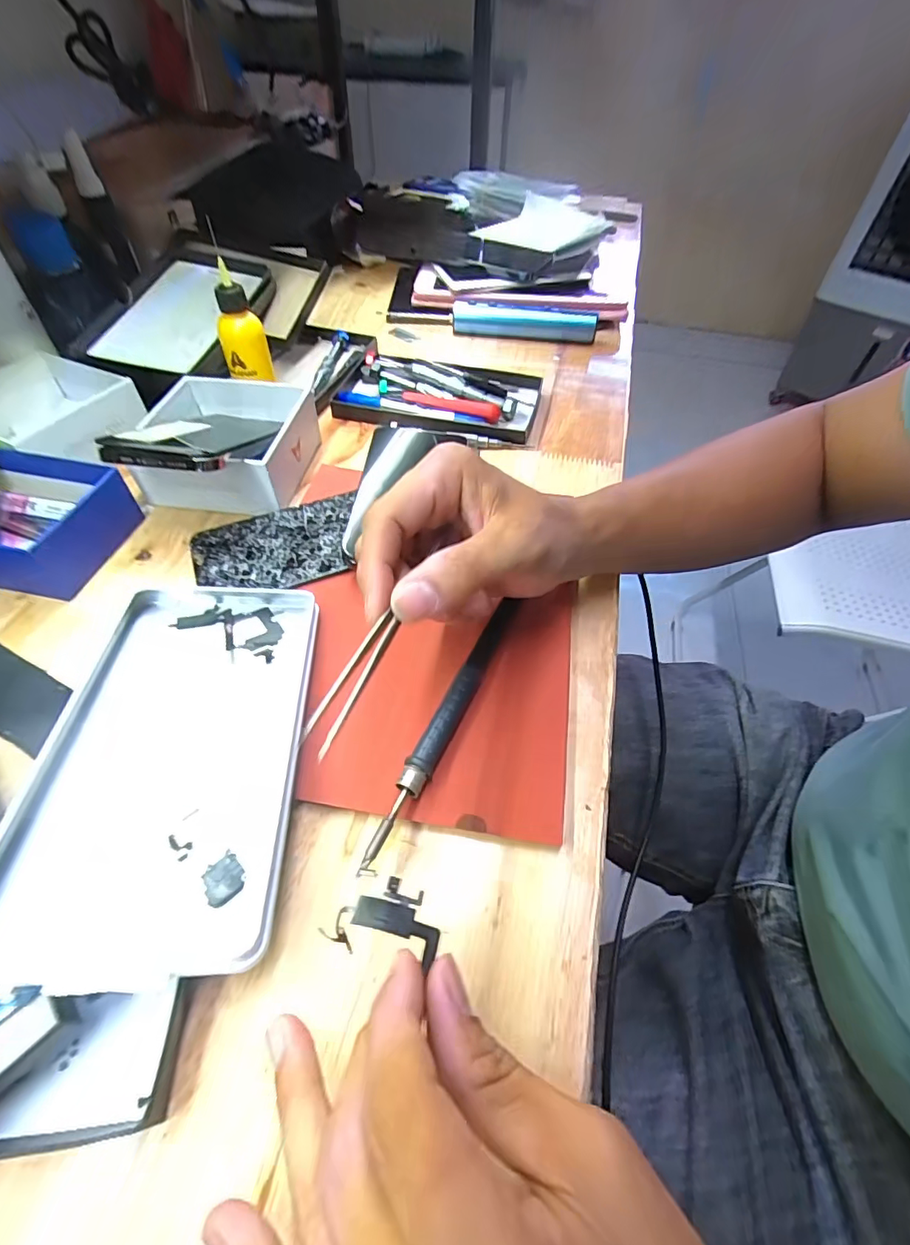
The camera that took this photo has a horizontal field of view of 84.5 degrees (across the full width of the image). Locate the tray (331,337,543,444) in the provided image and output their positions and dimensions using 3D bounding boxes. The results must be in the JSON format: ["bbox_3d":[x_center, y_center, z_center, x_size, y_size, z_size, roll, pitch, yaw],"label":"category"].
[{"bbox_3d":[-0.016,-0.206,0.453,0.175,0.023,0.112,11,53,6],"label":"tray"}]

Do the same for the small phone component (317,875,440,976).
[{"bbox_3d":[-0.023,0.099,0.170,0.036,0.004,0.022,11,37,-3],"label":"small phone component"}]

